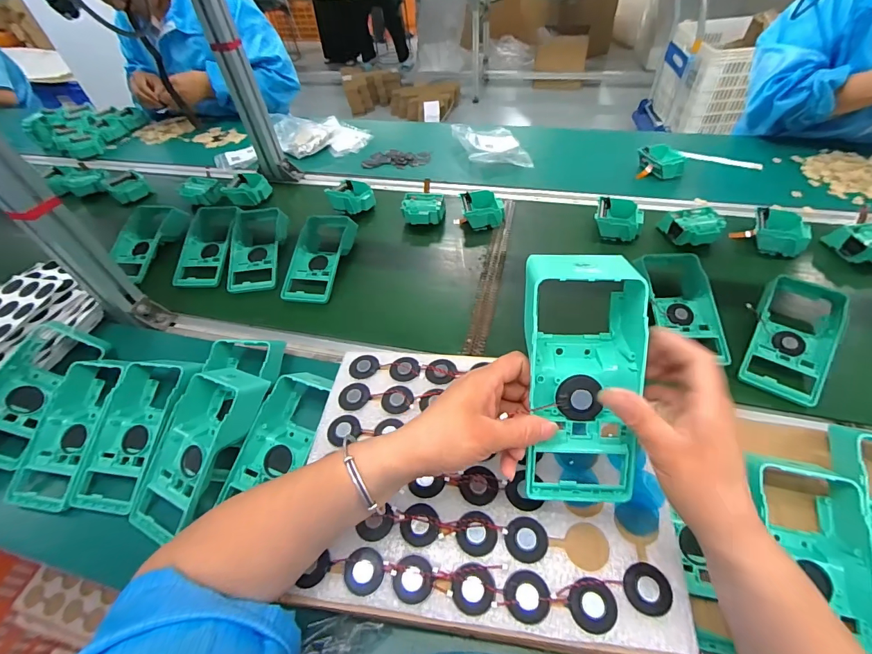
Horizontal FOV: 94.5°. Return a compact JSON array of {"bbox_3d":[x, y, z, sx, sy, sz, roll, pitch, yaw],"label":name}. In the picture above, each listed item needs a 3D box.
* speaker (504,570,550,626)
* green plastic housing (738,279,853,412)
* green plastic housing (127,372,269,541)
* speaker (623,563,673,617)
[{"bbox_3d":[0.070,0.208,0.311,0.033,0.005,0.033,-3,50,4],"label":"speaker"},{"bbox_3d":[0.460,0.012,0.527,0.092,0.052,0.201,28,58,26],"label":"green plastic housing"},{"bbox_3d":[-0.267,0.136,0.457,0.093,0.047,0.184,11,73,24],"label":"green plastic housing"},{"bbox_3d":[0.161,0.198,0.304,0.035,0.006,0.032,-3,50,4],"label":"speaker"}]

